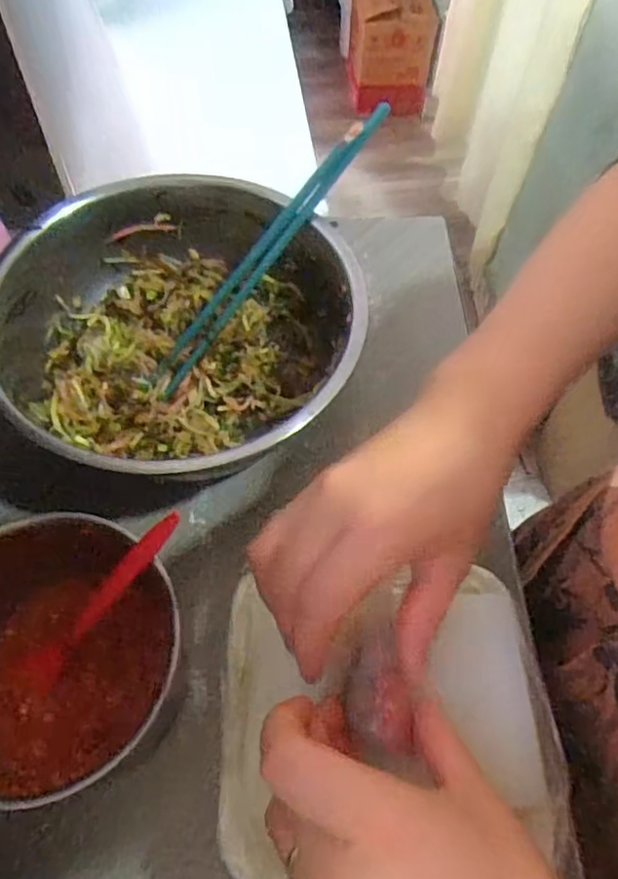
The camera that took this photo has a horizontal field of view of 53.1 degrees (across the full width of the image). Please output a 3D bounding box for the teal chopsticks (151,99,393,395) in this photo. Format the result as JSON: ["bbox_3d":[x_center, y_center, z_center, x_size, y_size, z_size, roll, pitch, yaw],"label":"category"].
[{"bbox_3d":[-0.025,-0.121,0.396,0.021,0.016,0.222,40,92,19],"label":"teal chopsticks"}]

